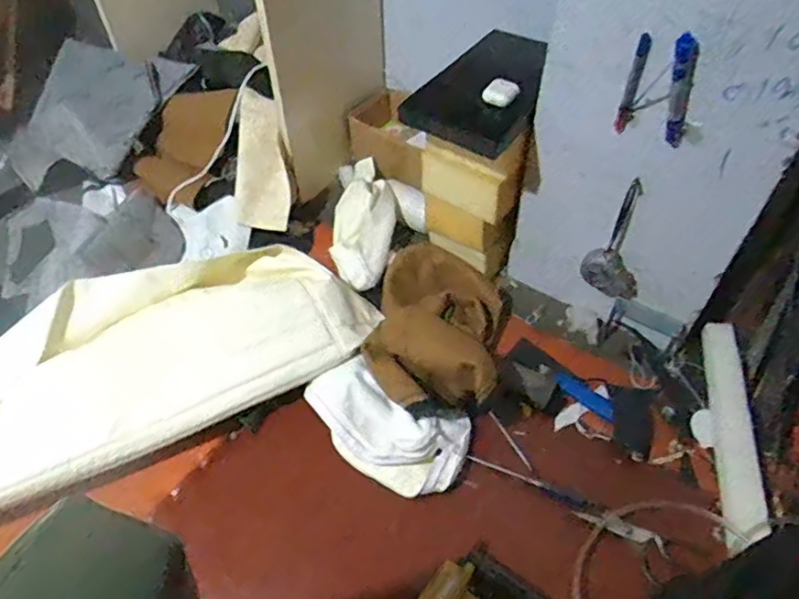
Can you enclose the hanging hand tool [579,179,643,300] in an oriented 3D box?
[{"bbox_3d":[0.336,-0.080,0.918,0.093,0.196,0.041,19,52,15],"label":"hanging hand tool"}]

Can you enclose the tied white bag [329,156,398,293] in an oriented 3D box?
[{"bbox_3d":[-0.065,-0.152,1.168,0.115,0.077,0.305,2,64,1],"label":"tied white bag"}]

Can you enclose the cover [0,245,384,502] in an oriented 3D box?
[{"bbox_3d":[-0.392,0.069,0.935,0.675,0.081,0.299,-23,53,-19],"label":"cover"}]

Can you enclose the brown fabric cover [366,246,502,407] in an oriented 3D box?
[{"bbox_3d":[0.061,0.026,0.976,0.211,0.097,0.311,6,50,5],"label":"brown fabric cover"}]

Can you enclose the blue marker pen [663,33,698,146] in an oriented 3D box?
[{"bbox_3d":[0.336,-0.246,0.728,0.018,0.179,0.019,-44,60,-5],"label":"blue marker pen"}]

